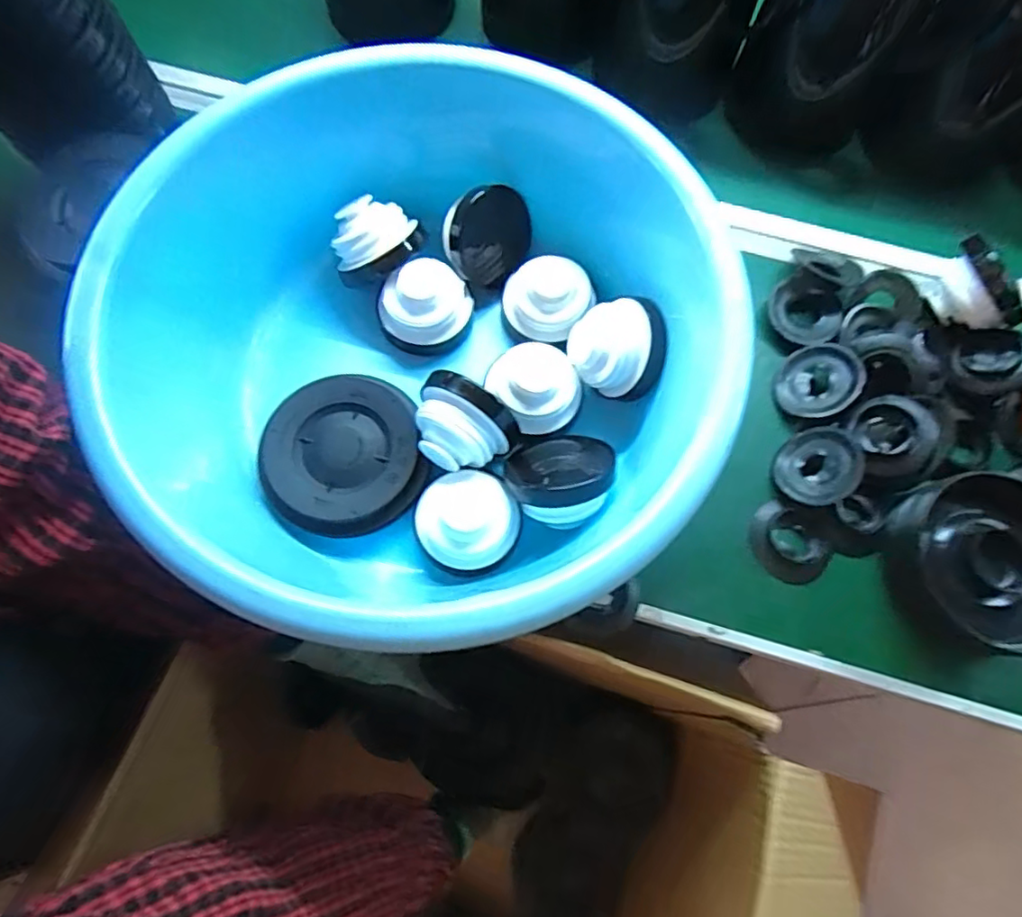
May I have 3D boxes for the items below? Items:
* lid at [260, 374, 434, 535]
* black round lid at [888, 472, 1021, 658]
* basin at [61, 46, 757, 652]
[{"bbox_3d":[-0.120,-0.003,0.439,0.113,0.024,0.114,1,71,-2],"label":"lid"},{"bbox_3d":[0.342,0.070,0.416,0.098,0.027,0.124,-23,57,20],"label":"black round lid"},{"bbox_3d":[-0.061,-0.070,0.406,0.344,0.146,0.378,1,71,-2],"label":"basin"}]

